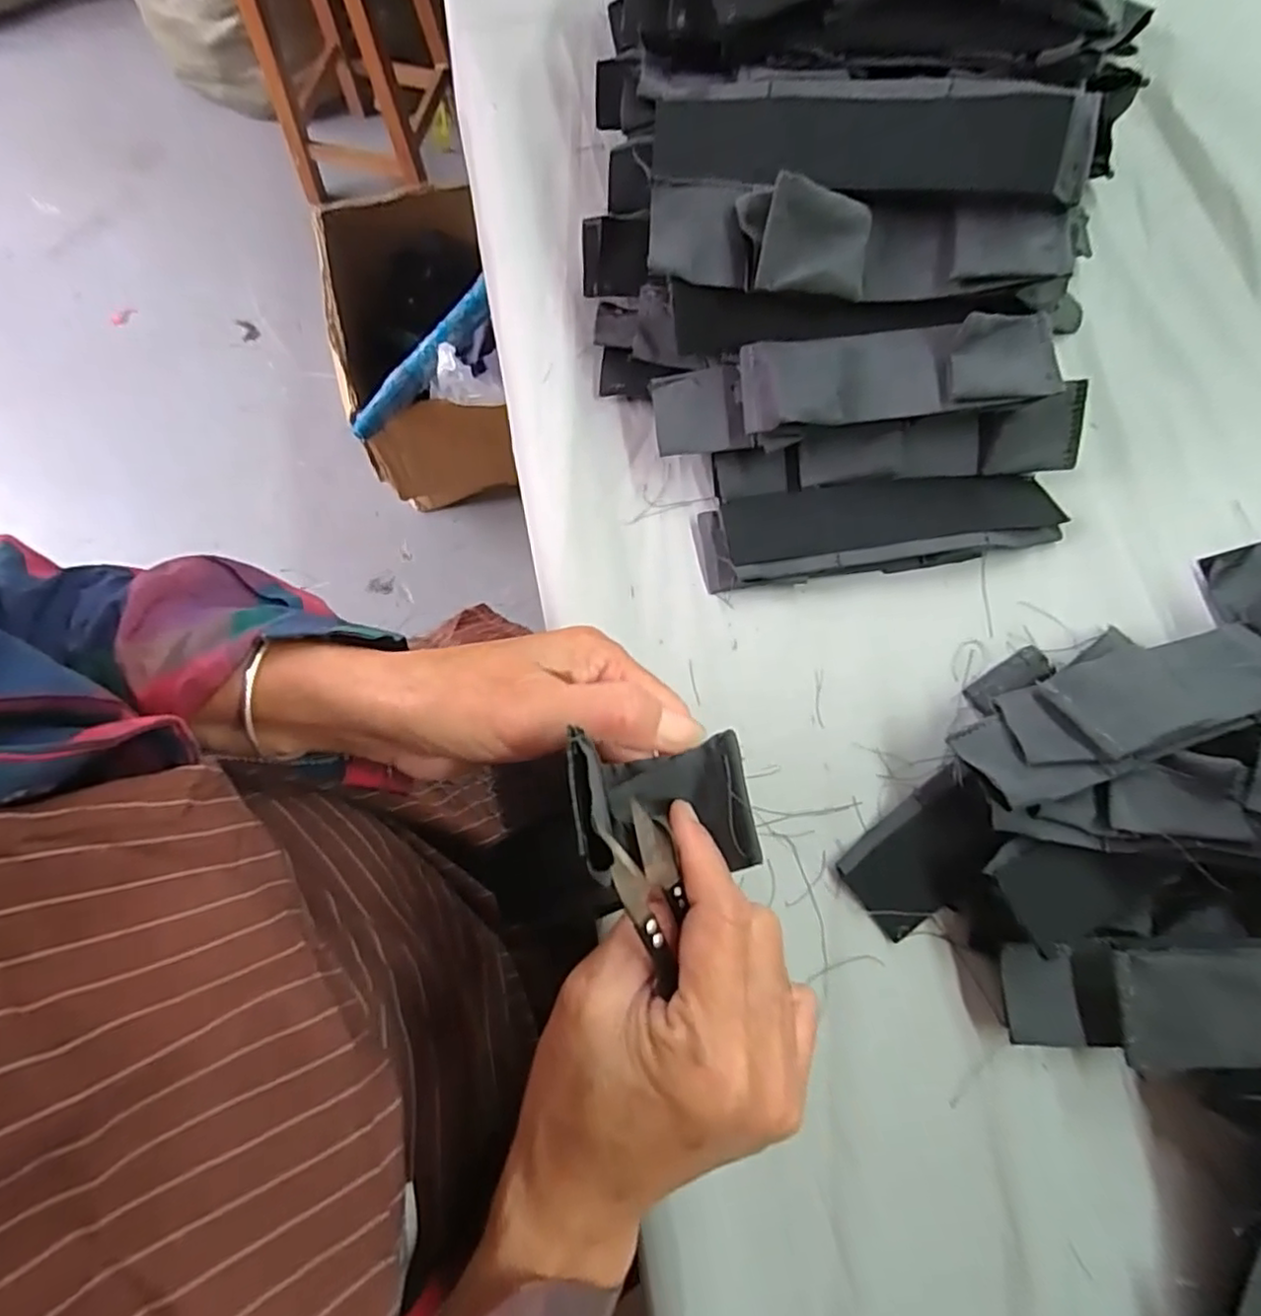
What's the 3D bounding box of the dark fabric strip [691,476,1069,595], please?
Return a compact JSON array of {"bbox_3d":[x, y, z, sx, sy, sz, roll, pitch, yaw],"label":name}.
[{"bbox_3d":[0.136,-0.070,0.360,0.195,0.020,0.048,-6,75,-3],"label":"dark fabric strip"}]

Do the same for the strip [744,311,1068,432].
[{"bbox_3d":[0.134,-0.144,0.331,0.149,0.030,0.043,-3,75,-1],"label":"strip"}]

